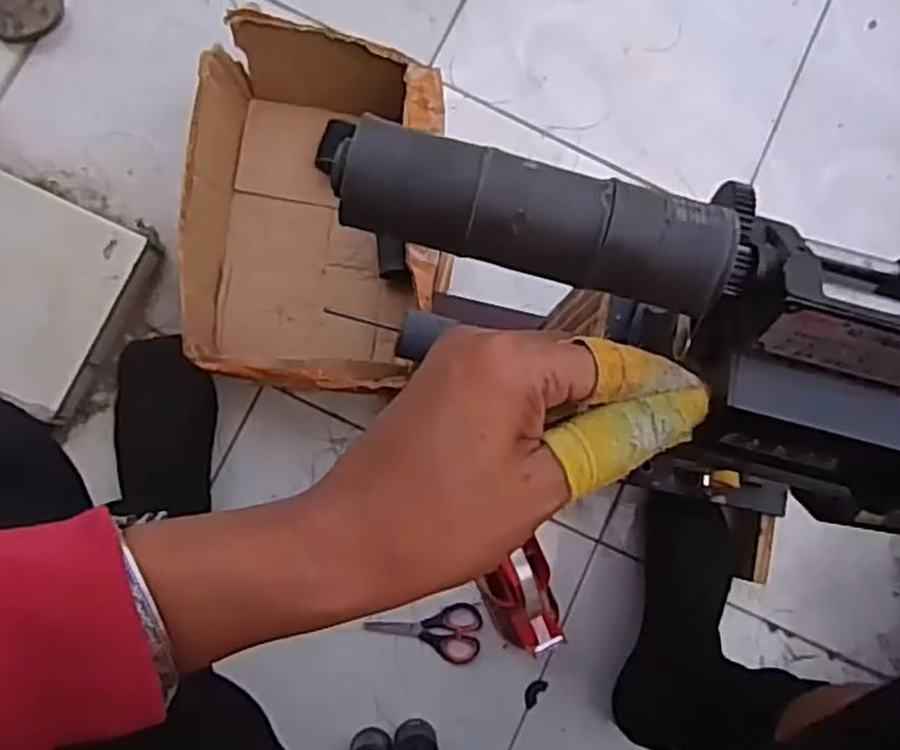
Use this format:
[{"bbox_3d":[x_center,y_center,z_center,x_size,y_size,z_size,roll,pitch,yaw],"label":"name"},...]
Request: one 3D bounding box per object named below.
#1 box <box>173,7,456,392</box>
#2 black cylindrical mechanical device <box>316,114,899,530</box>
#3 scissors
[{"bbox_3d":[-0.138,-0.167,0.772,0.239,0.116,0.350,4,85,-5],"label":"box"},{"bbox_3d":[0.093,-0.028,0.296,0.291,0.067,0.097,24,83,-8],"label":"black cylindrical mechanical device"},{"bbox_3d":[-0.028,0.274,0.806,0.122,0.010,0.063,5,85,-5],"label":"scissors"}]

